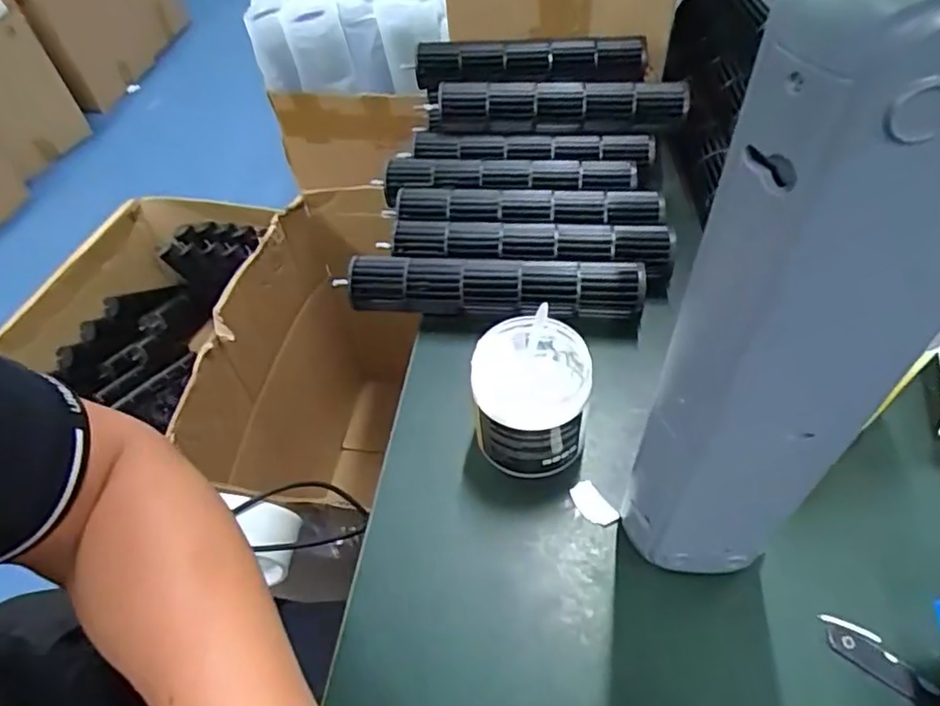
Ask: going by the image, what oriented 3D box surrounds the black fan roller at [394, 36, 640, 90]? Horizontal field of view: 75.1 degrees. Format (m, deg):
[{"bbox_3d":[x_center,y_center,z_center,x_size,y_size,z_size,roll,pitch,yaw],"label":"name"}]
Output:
[{"bbox_3d":[0.057,-0.290,0.606,0.224,0.038,0.031,1,52,7],"label":"black fan roller"}]

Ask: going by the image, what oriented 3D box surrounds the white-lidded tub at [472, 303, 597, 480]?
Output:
[{"bbox_3d":[0.040,0.029,0.397,0.070,0.082,0.076,-3,51,3],"label":"white-lidded tub"}]

